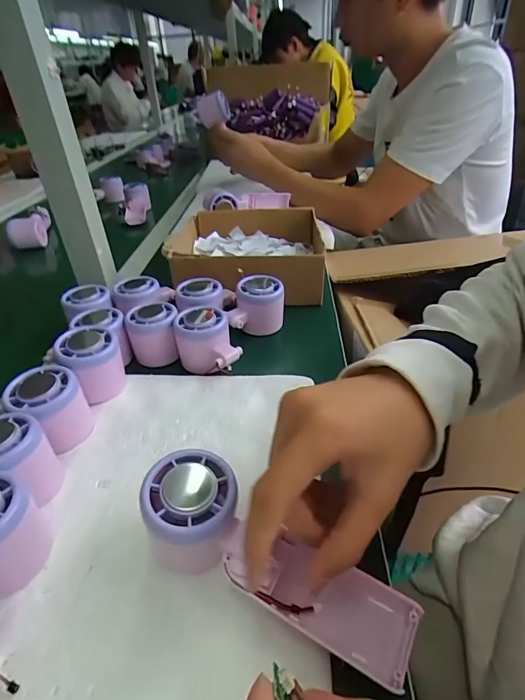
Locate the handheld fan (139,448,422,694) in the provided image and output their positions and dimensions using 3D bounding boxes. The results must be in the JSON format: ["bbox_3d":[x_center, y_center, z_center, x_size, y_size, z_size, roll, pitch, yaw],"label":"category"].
[{"bbox_3d":[0.001,0.125,0.234,0.163,0.053,0.054,27,40,10],"label":"handheld fan"}]

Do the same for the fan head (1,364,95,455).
[{"bbox_3d":[-0.174,0.051,0.334,0.057,0.053,0.061,-25,40,-29],"label":"fan head"}]

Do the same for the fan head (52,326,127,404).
[{"bbox_3d":[-0.162,0.016,0.384,0.056,0.060,0.052,-18,37,-21],"label":"fan head"}]

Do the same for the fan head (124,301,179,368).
[{"bbox_3d":[-0.119,-0.020,0.444,0.055,0.052,0.053,-15,36,-17],"label":"fan head"}]

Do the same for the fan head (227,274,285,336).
[{"bbox_3d":[-0.008,-0.052,0.484,0.069,0.058,0.059,-3,34,-1],"label":"fan head"}]

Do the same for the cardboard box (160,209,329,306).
[{"bbox_3d":[-0.017,-0.144,0.600,0.210,0.081,0.239,2,36,7],"label":"cardboard box"}]

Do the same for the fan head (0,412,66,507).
[{"bbox_3d":[-0.180,0.082,0.288,0.054,0.055,0.051,-2,36,2],"label":"fan head"}]

